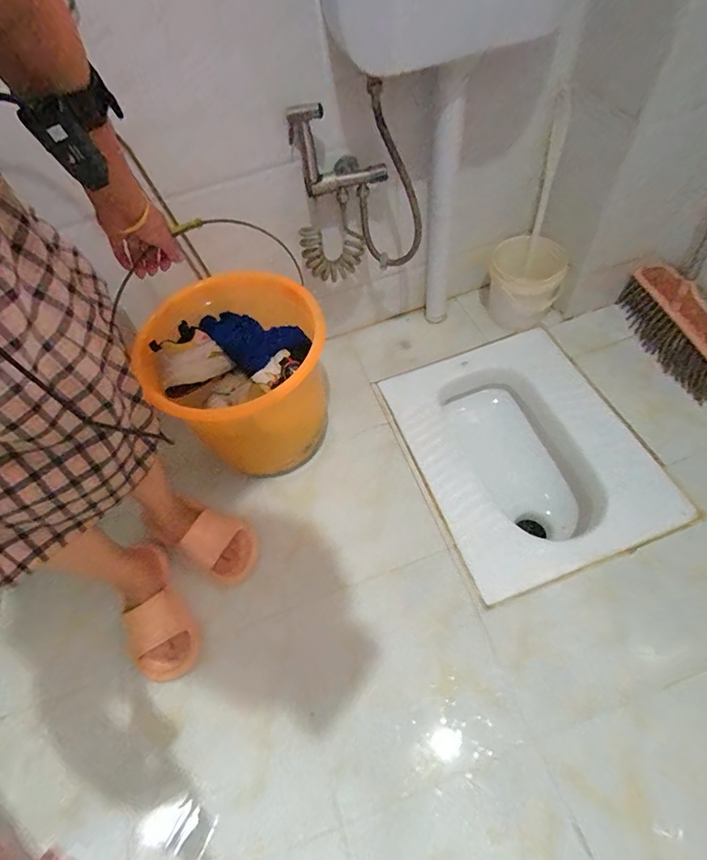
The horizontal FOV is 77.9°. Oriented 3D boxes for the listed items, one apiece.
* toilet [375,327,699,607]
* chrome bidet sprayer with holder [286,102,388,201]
[{"bbox_3d":[0.366,0.071,1.006,0.454,0.201,0.550,-21,55,-3],"label":"toilet"},{"bbox_3d":[-0.024,-0.478,0.755,0.146,0.153,0.056,-28,56,-8],"label":"chrome bidet sprayer with holder"}]

